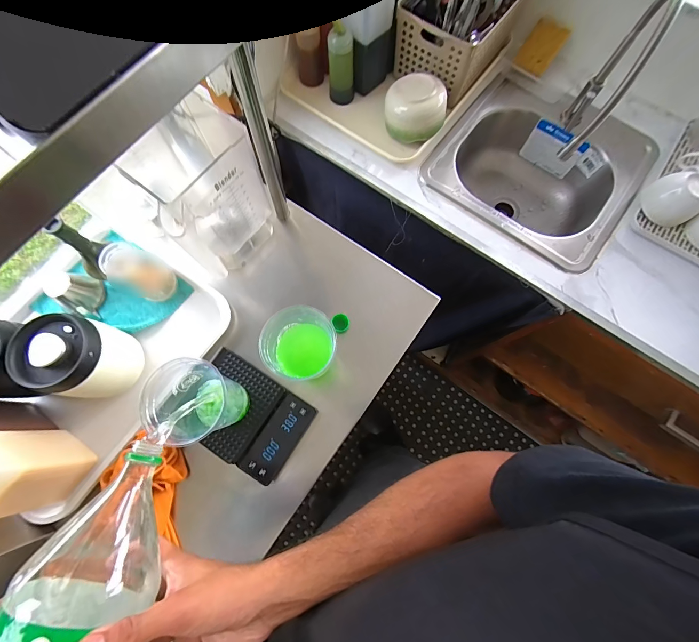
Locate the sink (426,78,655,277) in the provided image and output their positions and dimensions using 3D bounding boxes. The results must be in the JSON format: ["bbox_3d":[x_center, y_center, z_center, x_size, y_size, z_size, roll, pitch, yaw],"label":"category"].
[{"bbox_3d":[0.385,-0.302,0.753,0.377,0.162,0.340,37,77,9],"label":"sink"}]

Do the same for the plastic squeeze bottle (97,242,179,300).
[{"bbox_3d":[-0.325,-0.076,0.528,0.059,0.103,0.059,14,75,3],"label":"plastic squeeze bottle"}]

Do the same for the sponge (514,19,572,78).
[{"bbox_3d":[0.400,-0.572,0.706,0.069,0.013,0.090,35,113,7],"label":"sponge"}]

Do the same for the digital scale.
[{"bbox_3d":[-0.160,0.147,0.526,0.178,0.027,0.129,32,77,8],"label":"digital scale"}]

